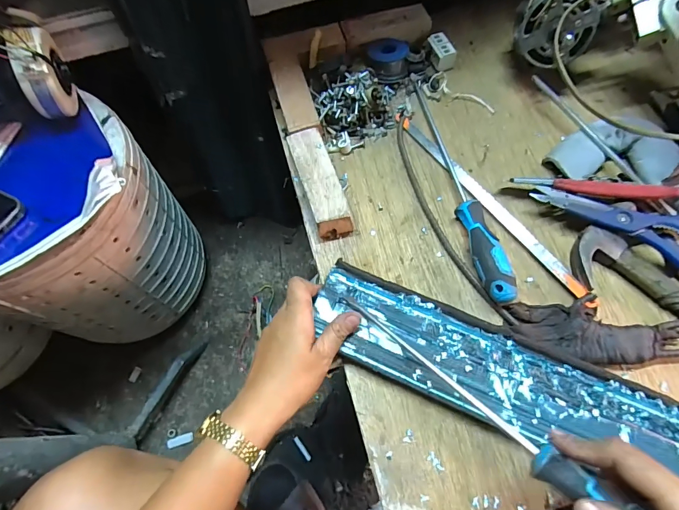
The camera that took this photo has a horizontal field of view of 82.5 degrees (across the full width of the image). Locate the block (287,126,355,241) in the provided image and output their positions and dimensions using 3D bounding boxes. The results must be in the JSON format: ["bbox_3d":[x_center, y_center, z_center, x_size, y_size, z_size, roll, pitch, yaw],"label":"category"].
[{"bbox_3d":[-0.021,-0.079,0.437,0.038,0.040,0.123,-18,67,-5],"label":"block"}]

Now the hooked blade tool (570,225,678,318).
[{"bbox_3d":[0.325,0.040,0.376,0.195,0.024,0.072,28,71,14],"label":"hooked blade tool"}]

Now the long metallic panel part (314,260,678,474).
[{"bbox_3d":[0.232,0.150,0.334,0.549,0.031,0.093,22,69,12],"label":"long metallic panel part"}]

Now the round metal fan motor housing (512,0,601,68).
[{"bbox_3d":[0.250,-0.269,0.450,0.085,0.086,0.055,19,38,5],"label":"round metal fan motor housing"}]

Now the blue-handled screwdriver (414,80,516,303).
[{"bbox_3d":[0.134,-0.089,0.435,0.032,0.030,0.299,-10,66,-1],"label":"blue-handled screwdriver"}]

